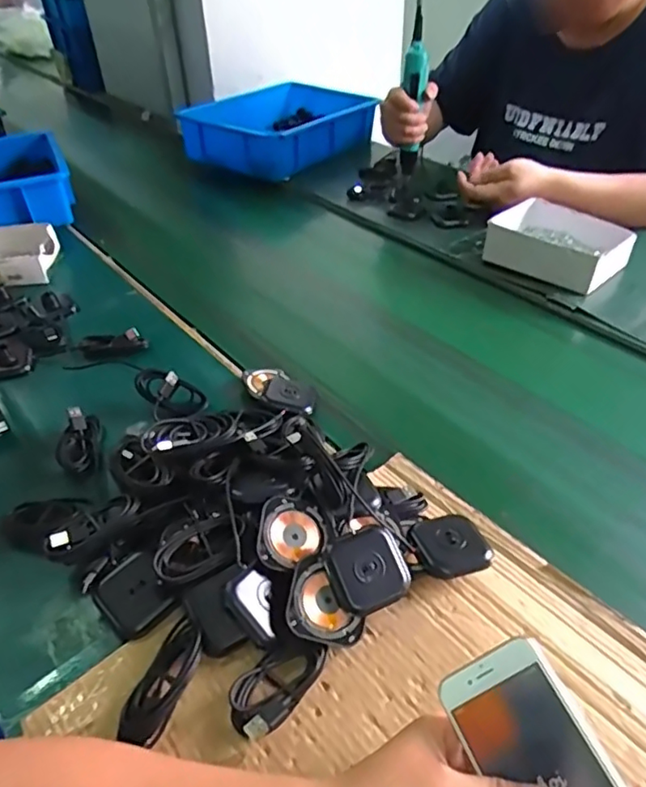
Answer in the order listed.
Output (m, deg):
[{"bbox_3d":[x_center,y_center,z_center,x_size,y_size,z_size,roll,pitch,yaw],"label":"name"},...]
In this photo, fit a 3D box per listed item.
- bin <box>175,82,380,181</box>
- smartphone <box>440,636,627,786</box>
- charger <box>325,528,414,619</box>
[{"bbox_3d":[-0.083,-0.590,1.263,0.266,0.103,0.409,25,47,27],"label":"bin"},{"bbox_3d":[0.120,0.205,0.301,0.066,0.005,0.133,-37,56,13],"label":"smartphone"},{"bbox_3d":[0.035,0.133,0.434,0.059,0.012,0.056,-17,70,-27],"label":"charger"}]

